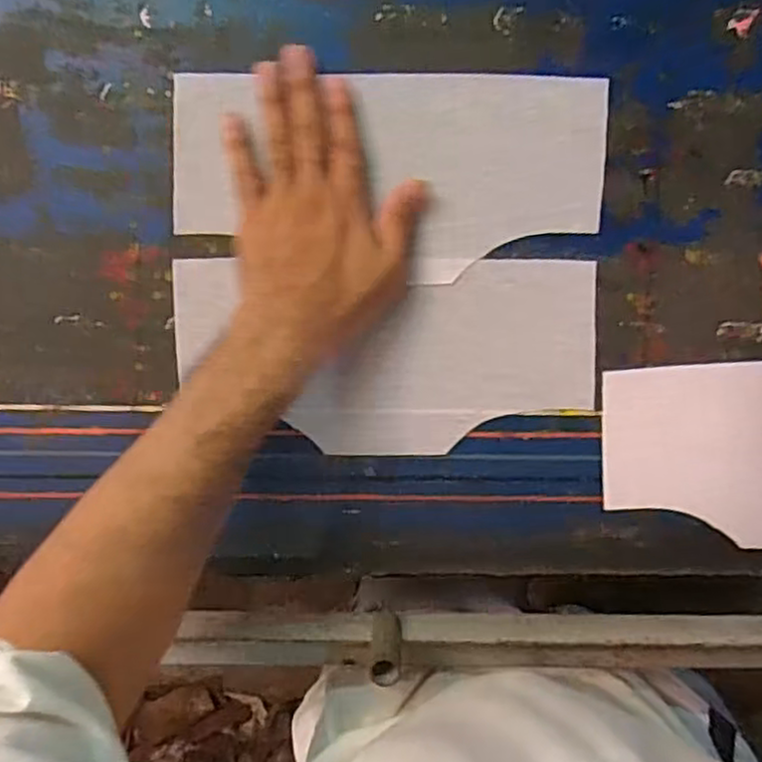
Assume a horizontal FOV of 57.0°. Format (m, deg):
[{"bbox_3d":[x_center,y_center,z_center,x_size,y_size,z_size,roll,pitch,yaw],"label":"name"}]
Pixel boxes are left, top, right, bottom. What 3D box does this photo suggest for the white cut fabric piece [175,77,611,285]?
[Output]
[{"bbox_3d":[0.005,-0.134,0.464,0.281,0.010,0.129,0,98,0],"label":"white cut fabric piece"}]

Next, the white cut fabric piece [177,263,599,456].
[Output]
[{"bbox_3d":[0.005,-0.015,0.484,0.283,0.008,0.132,-2,98,-1],"label":"white cut fabric piece"}]

